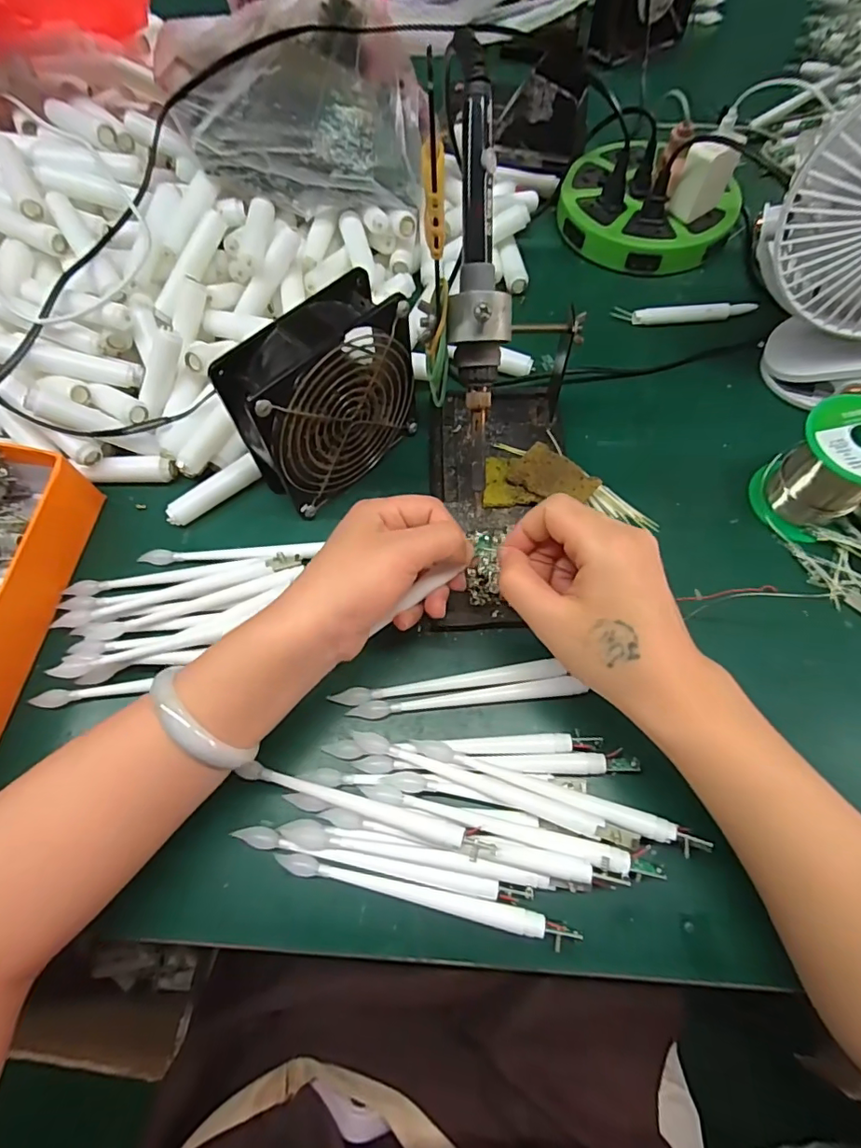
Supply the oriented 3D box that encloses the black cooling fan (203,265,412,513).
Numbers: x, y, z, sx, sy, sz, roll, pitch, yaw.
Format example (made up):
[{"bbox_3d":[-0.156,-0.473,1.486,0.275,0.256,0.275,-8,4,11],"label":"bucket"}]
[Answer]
[{"bbox_3d":[-0.069,-0.115,0.346,0.052,0.112,0.134,41,72,18],"label":"black cooling fan"}]

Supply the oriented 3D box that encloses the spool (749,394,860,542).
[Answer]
[{"bbox_3d":[0.266,-0.068,0.341,0.072,0.069,0.066,-36,70,-14],"label":"spool"}]

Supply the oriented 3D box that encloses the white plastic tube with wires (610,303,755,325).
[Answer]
[{"bbox_3d":[0.221,-0.227,0.448,0.118,0.009,0.015,-3,65,0],"label":"white plastic tube with wires"}]

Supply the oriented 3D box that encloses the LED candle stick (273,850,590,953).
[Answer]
[{"bbox_3d":[-0.005,0.169,0.269,0.158,0.007,0.012,12,66,6],"label":"LED candle stick"}]

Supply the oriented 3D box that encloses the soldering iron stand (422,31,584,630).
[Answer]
[{"bbox_3d":[0.048,-0.099,0.292,0.093,0.204,0.203,2,65,2],"label":"soldering iron stand"}]

